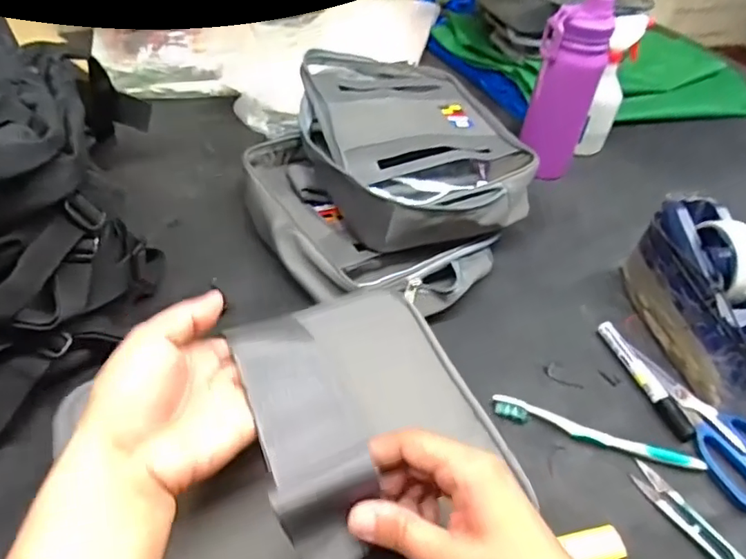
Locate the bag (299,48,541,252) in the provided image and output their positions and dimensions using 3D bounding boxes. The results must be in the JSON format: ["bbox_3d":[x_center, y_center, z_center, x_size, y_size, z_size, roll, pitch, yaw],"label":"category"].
[{"bbox_3d":[0.042,-0.165,0.646,0.243,0.074,0.303,-8,46,-15],"label":"bag"}]

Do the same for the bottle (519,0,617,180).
[{"bbox_3d":[0.249,-0.250,0.715,0.080,0.217,0.062,34,51,26],"label":"bottle"}]

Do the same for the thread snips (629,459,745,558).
[{"bbox_3d":[0.250,0.188,0.436,0.023,0.010,0.101,-21,50,-25],"label":"thread snips"}]

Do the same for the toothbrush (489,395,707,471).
[{"bbox_3d":[0.193,0.136,0.480,0.177,0.013,0.019,17,45,11],"label":"toothbrush"}]

